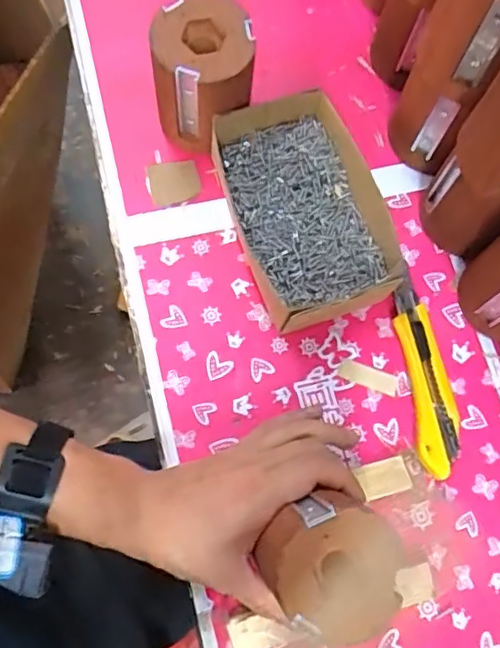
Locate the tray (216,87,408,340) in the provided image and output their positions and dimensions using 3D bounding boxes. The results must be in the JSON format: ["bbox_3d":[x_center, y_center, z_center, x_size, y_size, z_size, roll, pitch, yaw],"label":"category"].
[{"bbox_3d":[0.049,-0.092,0.494,0.115,0.060,0.174,-19,74,-8],"label":"tray"}]

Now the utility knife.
[{"bbox_3d":[0.141,0.039,0.481,0.035,0.019,0.158,-4,73,-4],"label":"utility knife"}]

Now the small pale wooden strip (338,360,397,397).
[{"bbox_3d":[0.097,0.043,0.489,0.048,0.004,0.016,19,73,4],"label":"small pale wooden strip"}]

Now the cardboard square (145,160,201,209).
[{"bbox_3d":[-0.066,-0.123,0.521,0.043,0.006,0.039,-10,73,-5],"label":"cardboard square"}]

